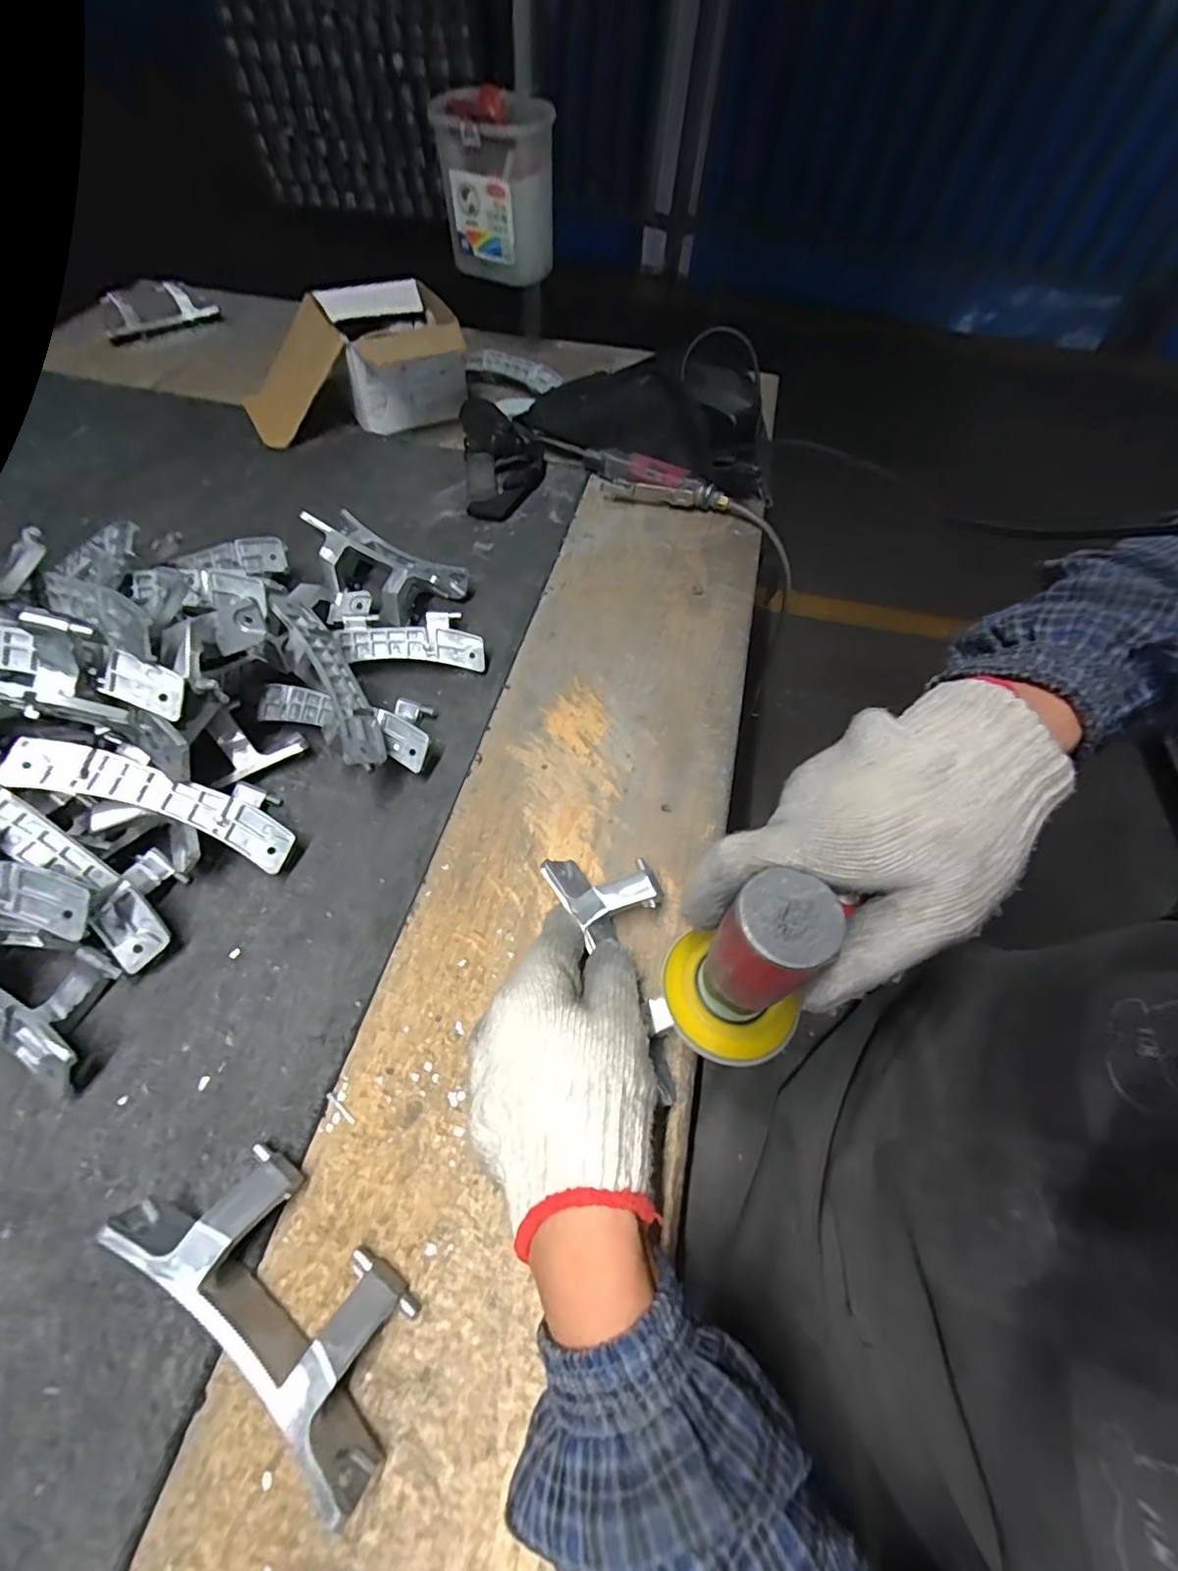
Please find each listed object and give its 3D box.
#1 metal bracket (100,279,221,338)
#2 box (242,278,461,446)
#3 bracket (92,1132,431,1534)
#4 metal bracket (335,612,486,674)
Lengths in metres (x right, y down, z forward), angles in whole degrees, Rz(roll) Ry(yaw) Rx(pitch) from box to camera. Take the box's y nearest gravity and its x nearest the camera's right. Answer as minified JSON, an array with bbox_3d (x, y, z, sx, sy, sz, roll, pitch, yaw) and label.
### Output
[{"bbox_3d":[-0.605,-0.668,0.799,0.149,0.035,0.069,-34,65,-22],"label":"metal bracket"},{"bbox_3d":[-0.282,-0.499,0.677,0.253,0.093,0.169,-14,60,-12],"label":"box"},{"bbox_3d":[-0.138,0.227,0.259,0.149,0.038,0.057,33,62,16],"label":"bracket"},{"bbox_3d":[-0.149,-0.127,0.483,0.123,0.033,0.056,2,58,-2],"label":"metal bracket"}]

